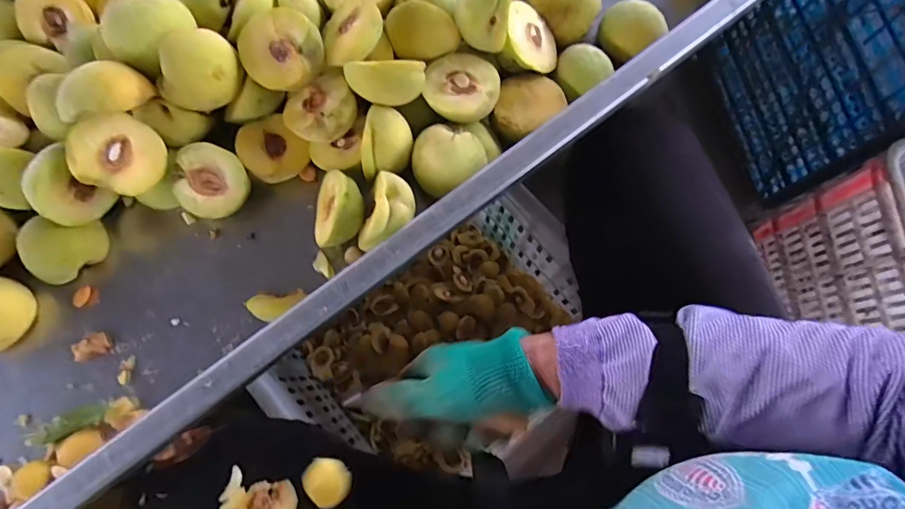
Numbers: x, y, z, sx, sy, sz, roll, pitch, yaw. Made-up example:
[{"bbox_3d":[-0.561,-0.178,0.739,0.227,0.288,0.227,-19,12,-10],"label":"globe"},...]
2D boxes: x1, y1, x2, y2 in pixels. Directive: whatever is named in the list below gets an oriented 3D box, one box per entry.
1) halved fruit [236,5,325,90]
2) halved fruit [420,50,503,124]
[{"bbox_3d":[-0.124,-0.150,0.340,0.058,0.021,0.055,-31,97,6],"label":"halved fruit"},{"bbox_3d":[0.008,-0.133,0.369,0.056,0.025,0.058,0,74,-2],"label":"halved fruit"}]

